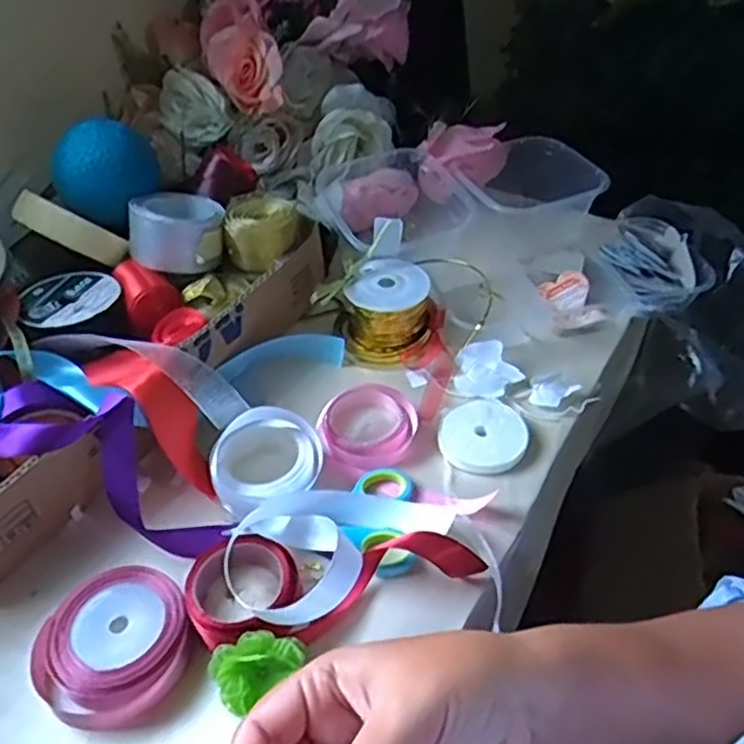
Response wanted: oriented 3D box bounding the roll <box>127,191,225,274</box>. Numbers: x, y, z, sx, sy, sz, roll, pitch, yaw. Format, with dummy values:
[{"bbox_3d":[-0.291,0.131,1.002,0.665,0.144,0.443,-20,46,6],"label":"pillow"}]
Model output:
[{"bbox_3d":[-0.152,-0.111,0.561,0.074,0.045,0.073,-14,44,-11],"label":"roll"}]

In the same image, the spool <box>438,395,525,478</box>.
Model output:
[{"bbox_3d":[0.076,0.043,0.487,0.058,0.010,0.058,-2,43,2],"label":"spool"}]

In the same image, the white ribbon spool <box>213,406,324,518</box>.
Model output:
[{"bbox_3d":[-0.067,0.056,0.461,0.070,0.037,0.061,-11,44,-7],"label":"white ribbon spool"}]

